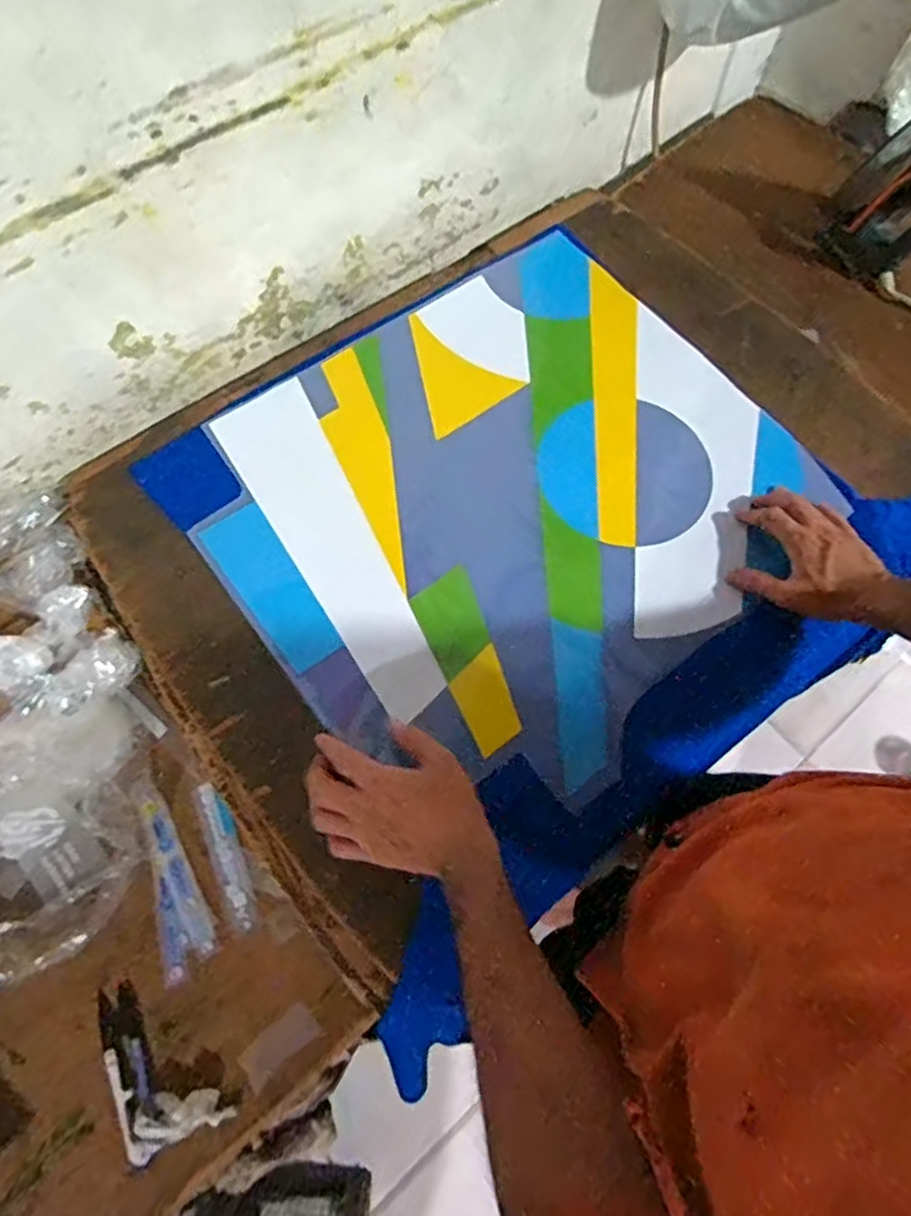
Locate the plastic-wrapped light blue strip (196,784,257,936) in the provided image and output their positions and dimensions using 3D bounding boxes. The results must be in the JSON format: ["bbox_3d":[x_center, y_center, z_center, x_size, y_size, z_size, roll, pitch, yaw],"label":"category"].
[{"bbox_3d":[-0.200,0.216,0.582,0.024,0.004,0.127,-20,71,-9],"label":"plastic-wrapped light blue strip"}]

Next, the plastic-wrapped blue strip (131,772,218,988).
[{"bbox_3d":[-0.246,0.226,0.572,0.044,0.007,0.166,-20,71,-9],"label":"plastic-wrapped blue strip"}]

